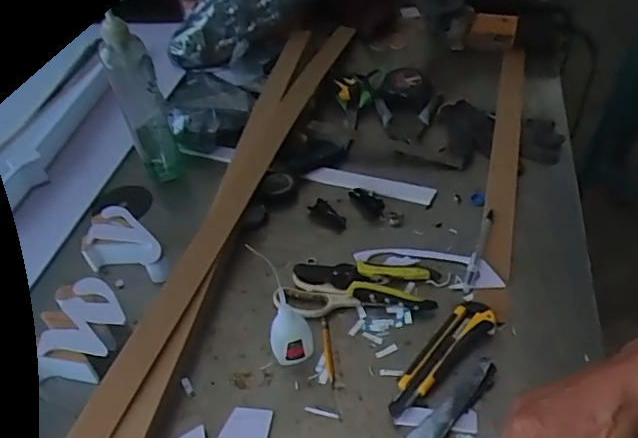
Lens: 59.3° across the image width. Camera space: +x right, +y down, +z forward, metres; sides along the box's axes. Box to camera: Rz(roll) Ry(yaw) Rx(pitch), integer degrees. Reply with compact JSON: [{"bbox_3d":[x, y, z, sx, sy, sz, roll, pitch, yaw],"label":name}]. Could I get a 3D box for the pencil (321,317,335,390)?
[{"bbox_3d":[0.010,0.147,0.621,0.008,0.004,0.090,-8,42,-1],"label":"pencil"}]

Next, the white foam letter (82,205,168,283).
[{"bbox_3d":[-0.260,0.044,0.739,0.079,0.053,0.133,-32,48,-24],"label":"white foam letter"}]

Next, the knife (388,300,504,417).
[{"bbox_3d":[0.129,0.146,0.594,0.162,0.022,0.042,-35,49,-27],"label":"knife"}]

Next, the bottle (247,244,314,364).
[{"bbox_3d":[-0.032,0.118,0.604,0.046,0.087,0.037,-13,43,-7],"label":"bottle"}]

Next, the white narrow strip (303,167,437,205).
[{"bbox_3d":[0.074,-0.051,0.827,0.191,0.008,0.029,12,52,18],"label":"white narrow strip"}]

